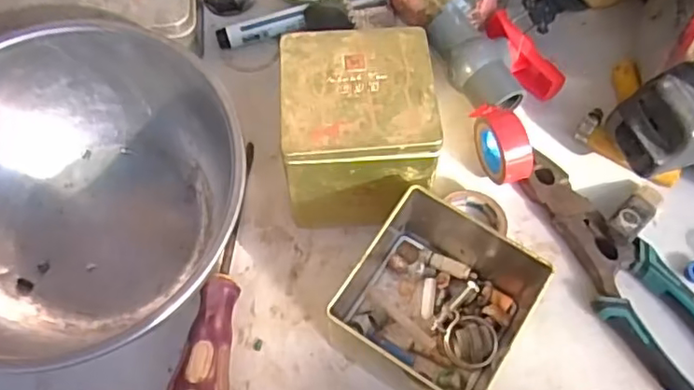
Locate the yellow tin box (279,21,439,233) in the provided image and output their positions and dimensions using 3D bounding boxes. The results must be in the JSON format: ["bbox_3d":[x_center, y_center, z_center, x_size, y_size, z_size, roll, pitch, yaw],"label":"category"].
[{"bbox_3d":[0.005,-0.040,0.363,0.086,0.077,0.104,-2,70,-2],"label":"yellow tin box"}]

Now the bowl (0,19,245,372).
[{"bbox_3d":[-0.158,-0.002,0.366,0.185,0.085,0.170,0,70,-1],"label":"bowl"}]

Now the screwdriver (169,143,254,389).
[{"bbox_3d":[-0.078,0.056,0.363,0.031,0.037,0.192,2,69,0],"label":"screwdriver"}]

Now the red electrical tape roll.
[{"bbox_3d":[0.098,-0.031,0.394,0.019,0.041,0.049,-19,71,-8],"label":"red electrical tape roll"}]

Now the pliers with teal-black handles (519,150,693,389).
[{"bbox_3d":[0.175,0.061,0.365,0.049,0.024,0.201,-29,73,-11],"label":"pliers with teal-black handles"}]

